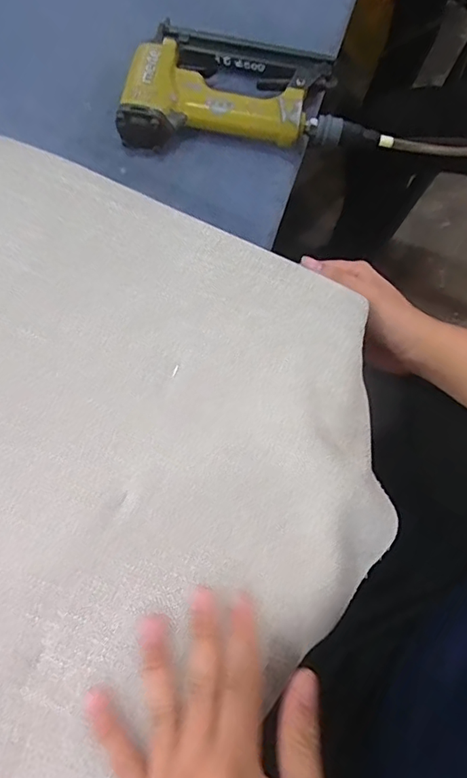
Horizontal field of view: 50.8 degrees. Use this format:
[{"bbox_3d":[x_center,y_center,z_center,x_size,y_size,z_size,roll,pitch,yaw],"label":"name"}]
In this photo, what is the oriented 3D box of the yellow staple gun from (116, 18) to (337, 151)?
[{"bbox_3d":[-0.004,-0.297,0.481,0.196,0.043,0.126,3,76,-1],"label":"yellow staple gun"}]

